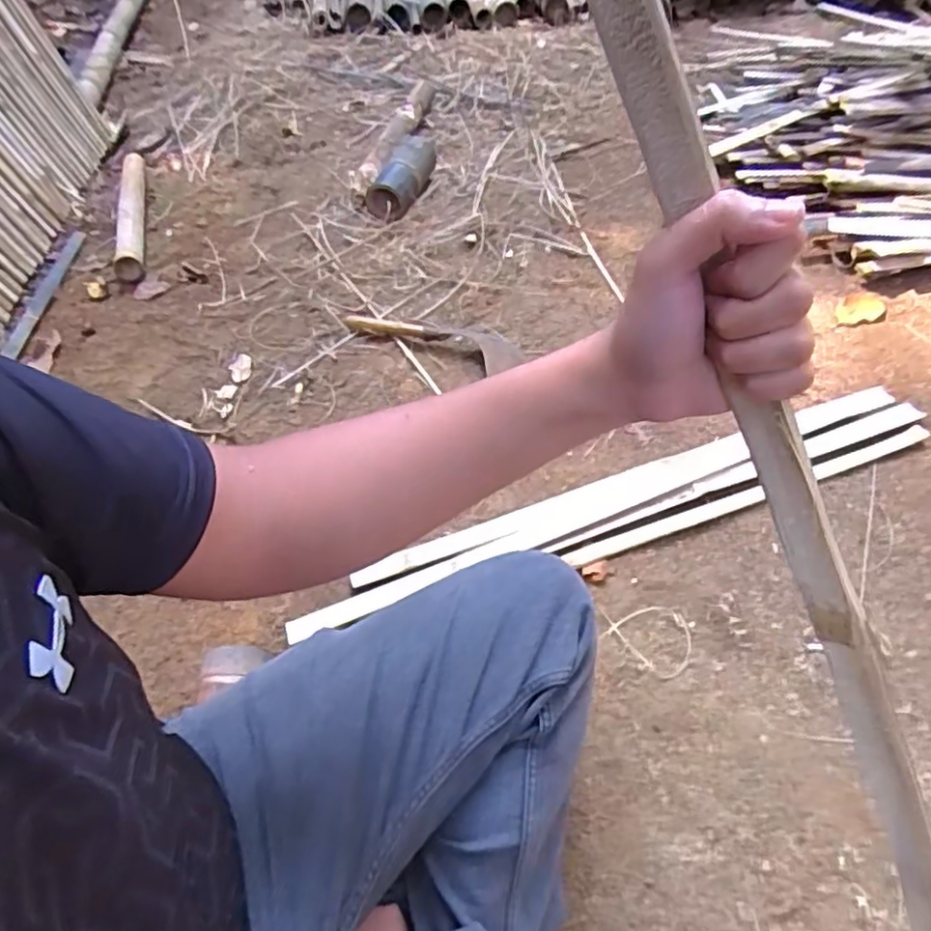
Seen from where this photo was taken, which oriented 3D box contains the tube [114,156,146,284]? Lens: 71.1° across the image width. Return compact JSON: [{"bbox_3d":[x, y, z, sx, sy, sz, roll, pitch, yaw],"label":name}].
[{"bbox_3d":[-0.822,-0.620,1.605,0.060,0.058,0.625,-17,49,-8],"label":"tube"}]

